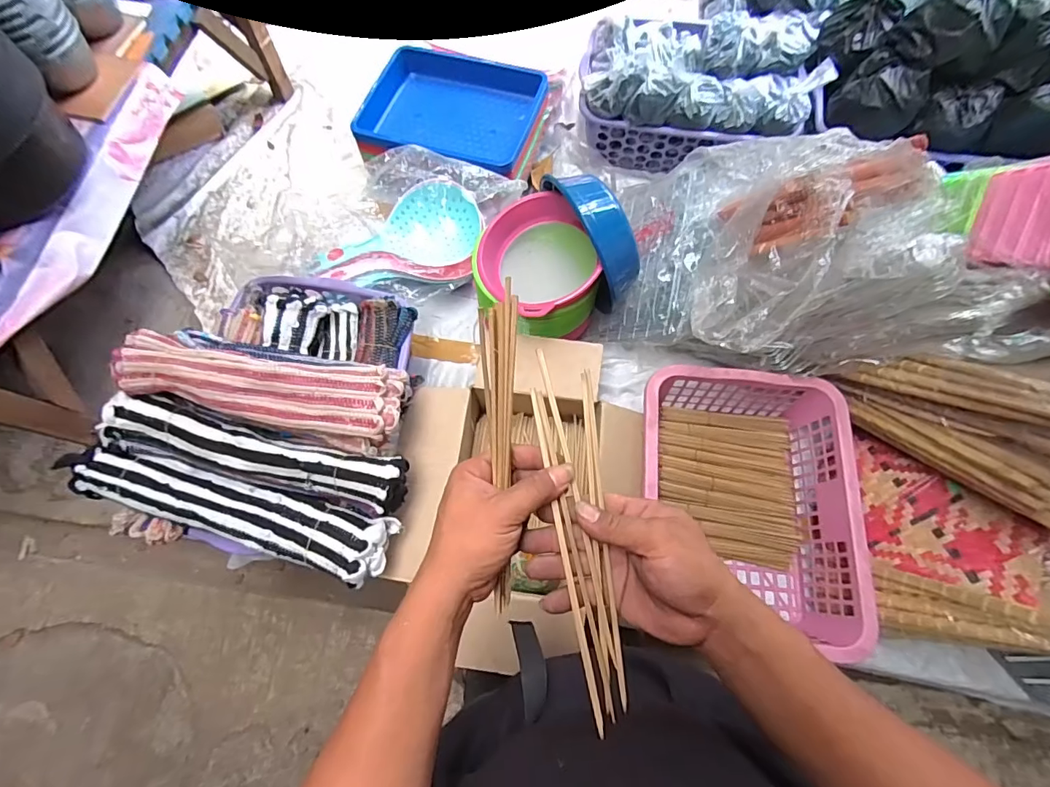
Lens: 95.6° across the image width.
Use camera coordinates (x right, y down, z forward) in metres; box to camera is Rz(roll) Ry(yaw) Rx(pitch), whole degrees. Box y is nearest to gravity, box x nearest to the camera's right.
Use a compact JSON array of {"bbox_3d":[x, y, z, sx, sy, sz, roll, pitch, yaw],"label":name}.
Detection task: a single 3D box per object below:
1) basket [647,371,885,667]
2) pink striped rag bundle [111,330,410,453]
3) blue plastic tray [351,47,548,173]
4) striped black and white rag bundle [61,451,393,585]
[{"bbox_3d":[0.337,0.169,0.765,0.309,0.141,0.383,6,72,4],"label":"basket"},{"bbox_3d":[-0.348,-0.009,0.640,0.360,0.087,0.110,8,72,5],"label":"pink striped rag bundle"},{"bbox_3d":[-0.142,-0.566,0.943,0.338,0.039,0.248,17,73,7],"label":"blue plastic tray"},{"bbox_3d":[-0.387,0.160,0.630,0.423,0.072,0.084,12,73,6],"label":"striped black and white rag bundle"}]

